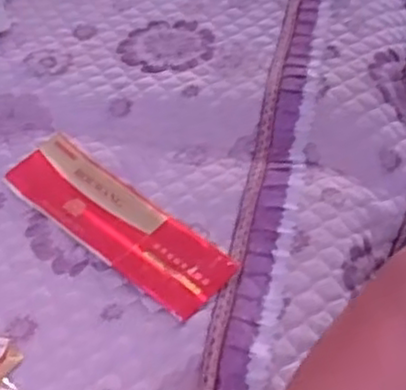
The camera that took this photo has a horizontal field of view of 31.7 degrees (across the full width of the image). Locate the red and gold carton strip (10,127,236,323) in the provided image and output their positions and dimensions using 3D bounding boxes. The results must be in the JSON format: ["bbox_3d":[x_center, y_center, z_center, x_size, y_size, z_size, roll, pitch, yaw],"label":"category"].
[{"bbox_3d":[-0.090,0.026,0.750,0.270,0.013,0.085,31,59,27],"label":"red and gold carton strip"}]

